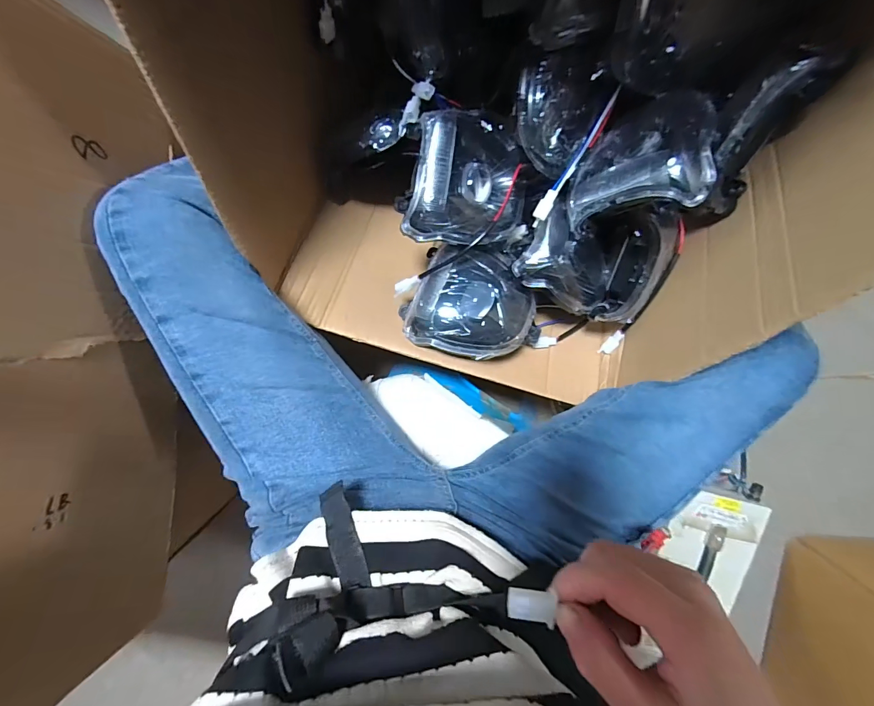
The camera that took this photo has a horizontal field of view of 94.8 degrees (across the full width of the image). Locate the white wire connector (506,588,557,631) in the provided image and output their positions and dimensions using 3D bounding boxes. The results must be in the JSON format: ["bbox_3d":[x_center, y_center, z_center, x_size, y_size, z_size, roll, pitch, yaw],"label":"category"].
[{"bbox_3d":[0.041,0.109,0.173,0.020,0.009,0.011,2,99,1],"label":"white wire connector"}]

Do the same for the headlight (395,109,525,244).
[{"bbox_3d":[0.028,-0.186,0.416,0.134,0.066,0.141,2,99,1],"label":"headlight"}]

